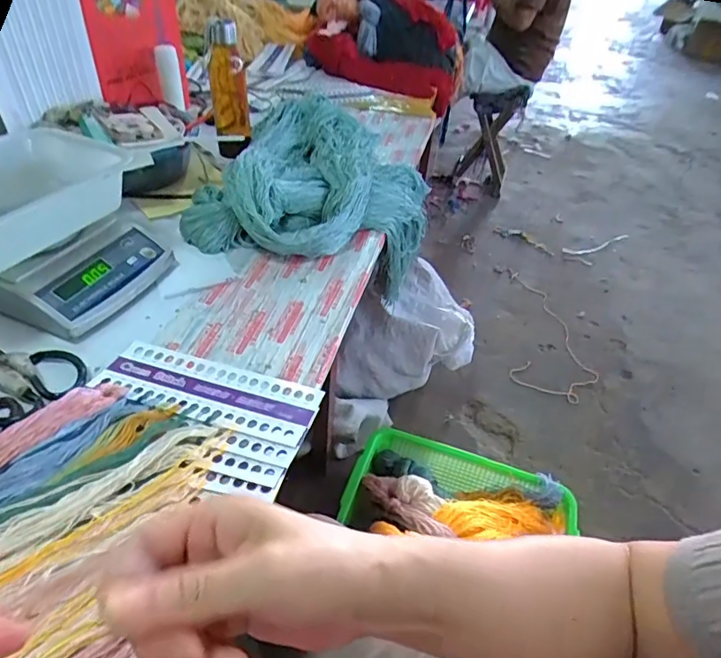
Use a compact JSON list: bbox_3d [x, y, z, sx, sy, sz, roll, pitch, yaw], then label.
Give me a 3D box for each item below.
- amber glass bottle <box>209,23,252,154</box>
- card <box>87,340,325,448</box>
[{"bbox_3d":[-0.237,-0.426,0.934,0.065,0.217,0.052,-7,43,-14],"label":"amber glass bottle"},{"bbox_3d":[-0.166,0.065,0.562,0.240,0.005,0.084,14,37,11],"label":"card"}]

